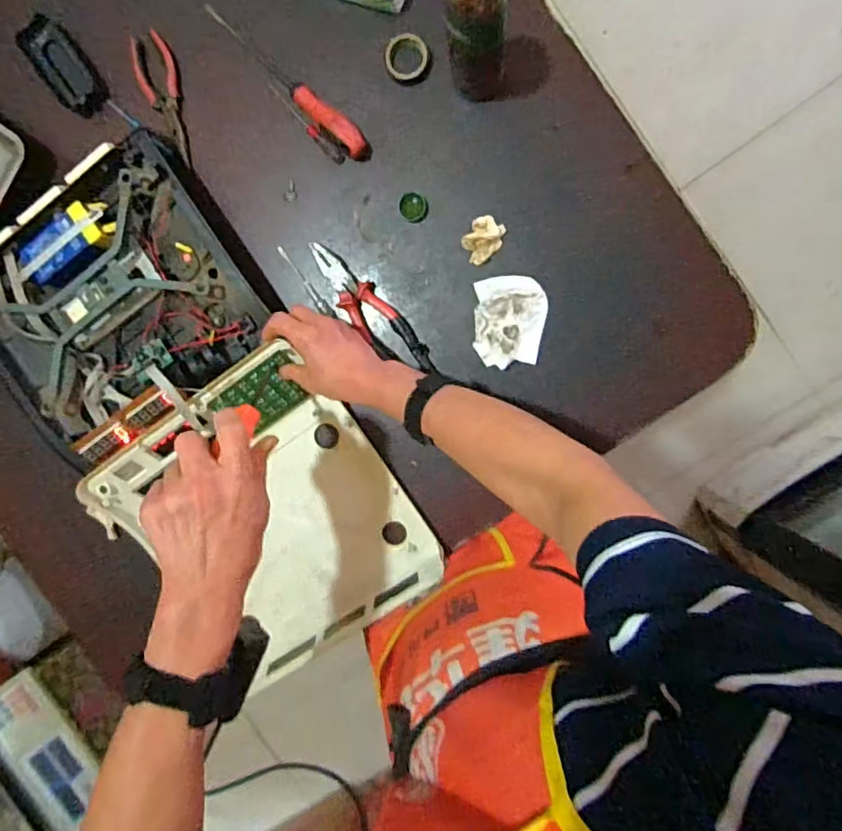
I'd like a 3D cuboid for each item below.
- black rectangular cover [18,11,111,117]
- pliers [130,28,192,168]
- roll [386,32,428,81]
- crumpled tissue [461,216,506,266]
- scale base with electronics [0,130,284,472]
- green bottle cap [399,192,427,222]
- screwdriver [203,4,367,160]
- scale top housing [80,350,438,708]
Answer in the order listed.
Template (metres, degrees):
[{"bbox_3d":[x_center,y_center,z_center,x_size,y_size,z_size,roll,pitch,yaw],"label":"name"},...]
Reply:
[{"bbox_3d":[-0.431,-0.422,0.653,0.058,0.009,0.122,-38,91,9],"label":"black rectangular cover"},{"bbox_3d":[-0.305,-0.373,0.639,0.046,0.007,0.153,-15,95,8],"label":"pliers"},{"bbox_3d":[-0.016,-0.401,0.603,0.044,0.013,0.047,1,97,6],"label":"roll"},{"bbox_3d":[0.071,-0.201,0.618,0.039,0.020,0.052,28,99,2],"label":"crumpled tissue"},{"bbox_3d":[-0.361,-0.124,0.638,0.317,0.061,0.293,-33,92,9],"label":"scale base with electronics"},{"bbox_3d":[-0.010,-0.240,0.620,0.031,0.014,0.030,1,97,6],"label":"green bottle cap"},{"bbox_3d":[-0.153,-0.385,0.615,0.251,0.031,0.028,43,99,0],"label":"screwdriver"},{"bbox_3d":[-0.194,0.136,0.668,0.330,0.065,0.346,-34,92,9],"label":"scale top housing"}]

